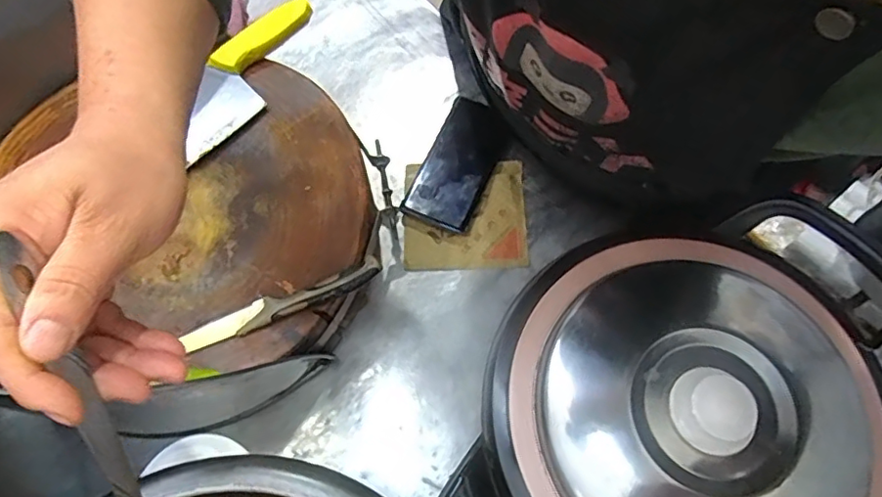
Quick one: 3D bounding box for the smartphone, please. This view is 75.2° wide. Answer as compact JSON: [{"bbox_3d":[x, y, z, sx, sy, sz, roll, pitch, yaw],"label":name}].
[{"bbox_3d":[0.021,-0.095,0.636,0.074,0.008,0.158,23,68,9],"label":"smartphone"}]

